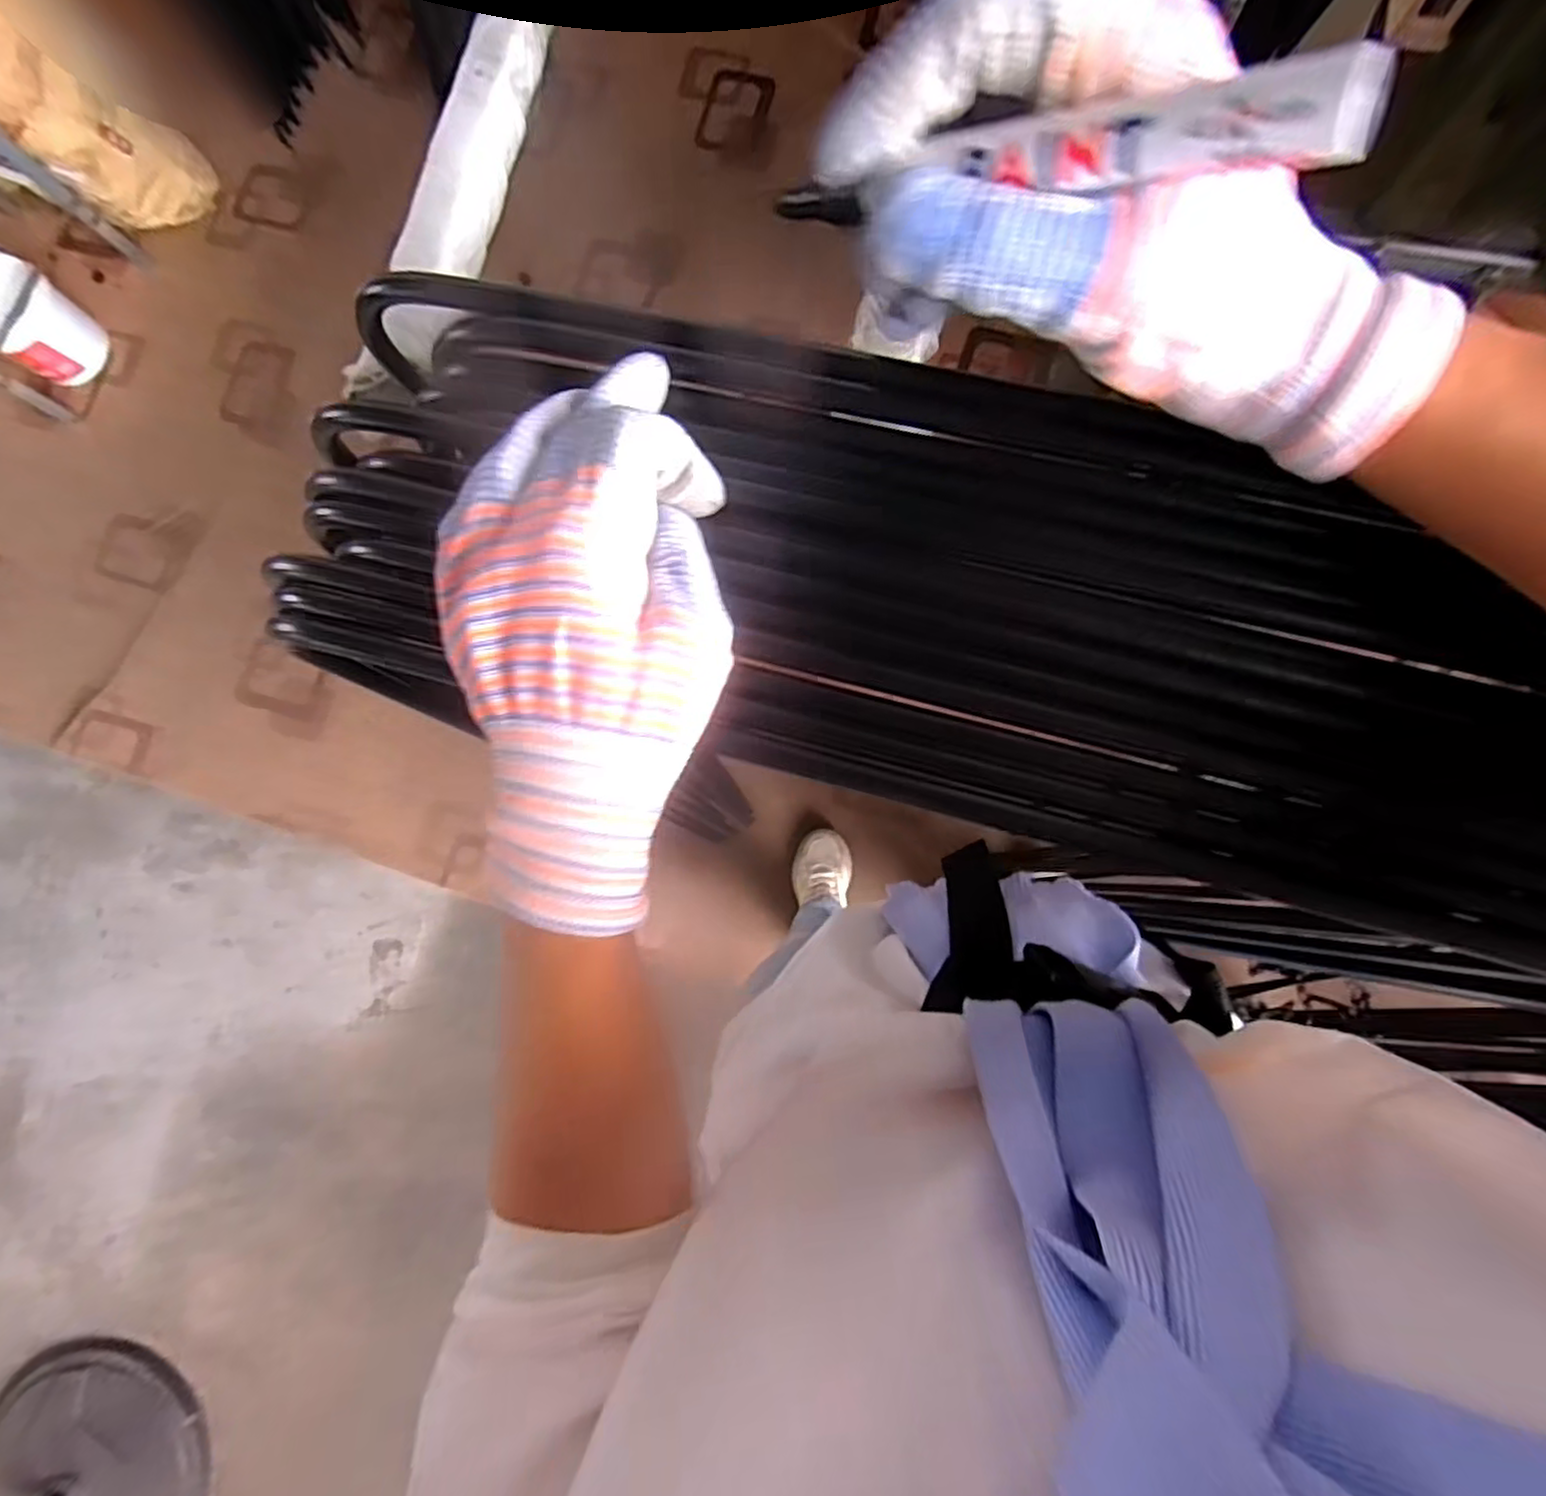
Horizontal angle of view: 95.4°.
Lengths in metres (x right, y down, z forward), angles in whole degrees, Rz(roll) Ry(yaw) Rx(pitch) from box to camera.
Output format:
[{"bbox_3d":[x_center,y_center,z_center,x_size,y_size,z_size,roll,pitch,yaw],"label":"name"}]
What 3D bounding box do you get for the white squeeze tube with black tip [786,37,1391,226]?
[{"bbox_3d":[0.054,-0.125,0.148,0.119,0.011,0.014,19,85,33],"label":"white squeeze tube with black tip"}]

